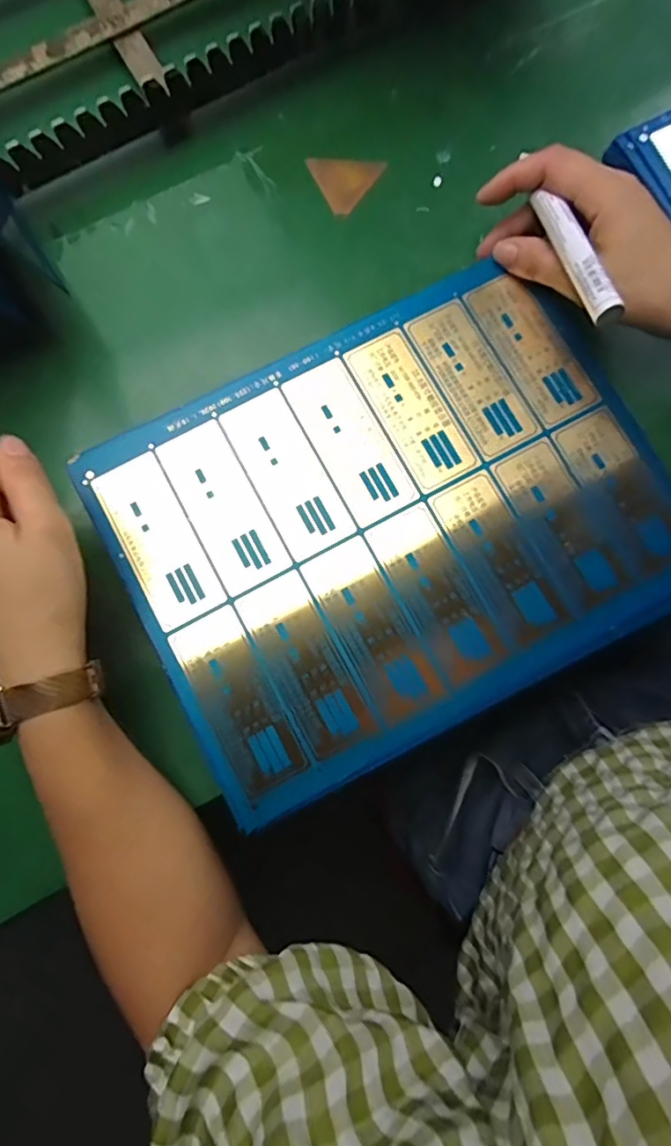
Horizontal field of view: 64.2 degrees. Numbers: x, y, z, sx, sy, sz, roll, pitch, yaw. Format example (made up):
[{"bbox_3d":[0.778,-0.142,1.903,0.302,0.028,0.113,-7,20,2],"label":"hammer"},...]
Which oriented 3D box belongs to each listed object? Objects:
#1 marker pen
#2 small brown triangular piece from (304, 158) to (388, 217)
[{"bbox_3d":[0.127,-0.169,0.281,0.011,0.009,0.092,-13,70,-2],"label":"marker pen"},{"bbox_3d":[0.010,-0.275,0.369,0.045,0.004,0.046,-29,87,2],"label":"small brown triangular piece"}]

